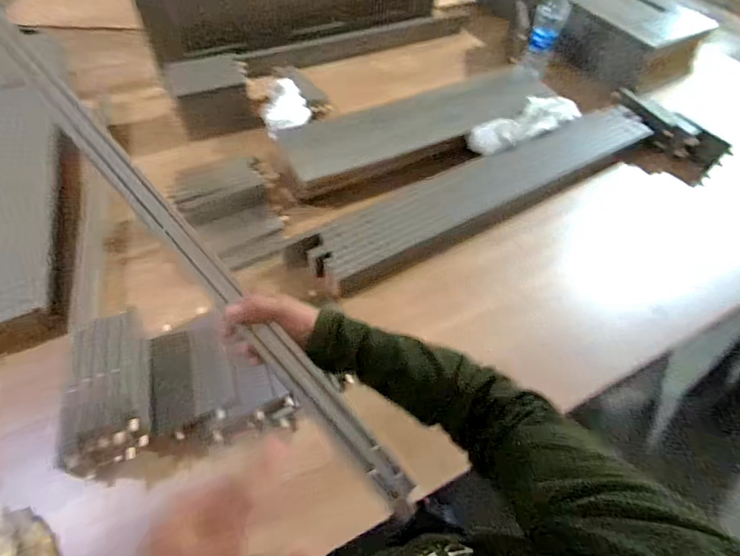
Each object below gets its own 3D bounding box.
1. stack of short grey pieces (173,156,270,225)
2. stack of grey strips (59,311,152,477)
[{"bbox_3d":[-0.287,-0.163,0.782,0.168,0.073,0.086,-21,60,-18],"label":"stack of short grey pieces"},{"bbox_3d":[-0.334,0.144,0.533,0.091,0.099,0.170,-12,57,-12],"label":"stack of grey strips"}]

